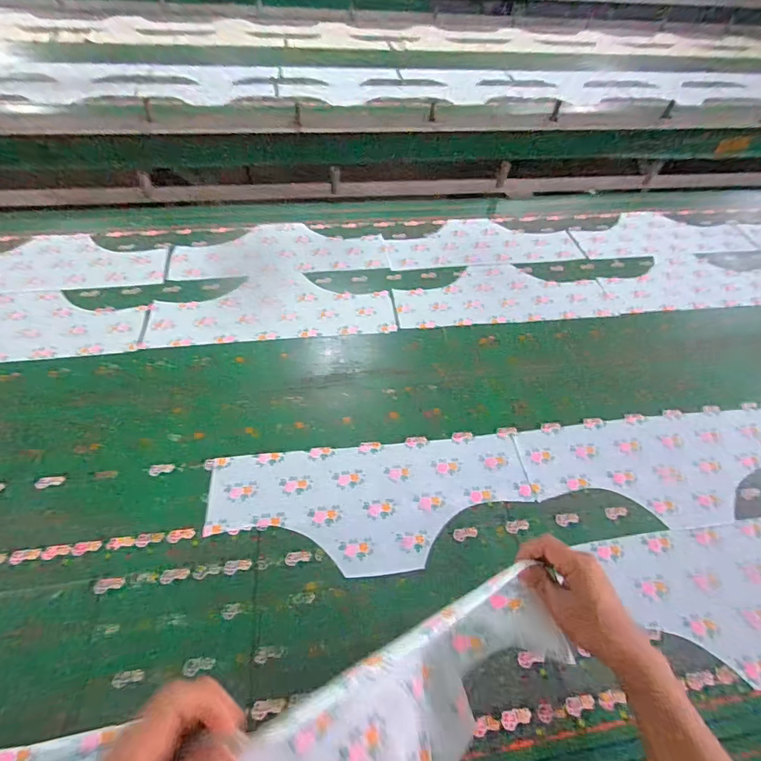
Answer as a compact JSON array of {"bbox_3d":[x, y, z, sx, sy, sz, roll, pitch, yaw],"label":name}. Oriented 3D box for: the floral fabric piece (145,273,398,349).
[{"bbox_3d":[-0.206,-0.148,0.839,0.450,0.005,0.174,-5,53,-9],"label":"floral fabric piece"}]

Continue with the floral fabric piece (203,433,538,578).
[{"bbox_3d":[-0.005,0.172,0.602,0.452,0.007,0.181,-4,53,-8],"label":"floral fabric piece"}]

